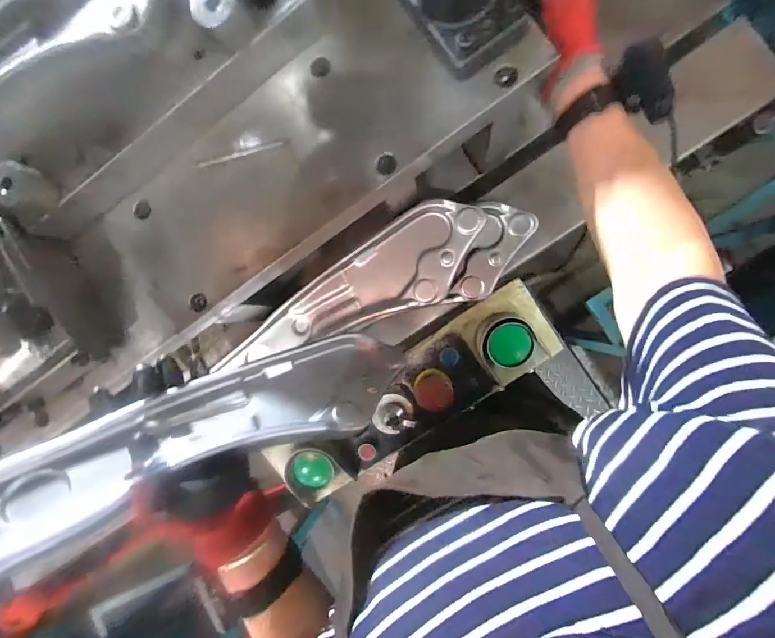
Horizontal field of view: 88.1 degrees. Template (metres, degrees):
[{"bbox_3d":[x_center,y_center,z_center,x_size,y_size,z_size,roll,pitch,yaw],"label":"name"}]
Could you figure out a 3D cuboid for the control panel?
[{"bbox_3d":[0.032,0.136,0.660,0.505,0.082,0.145,-37,85,8],"label":"control panel"}]

